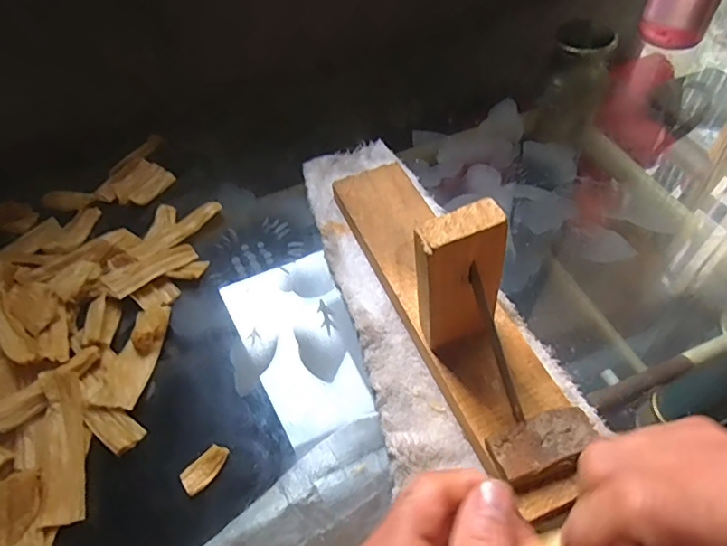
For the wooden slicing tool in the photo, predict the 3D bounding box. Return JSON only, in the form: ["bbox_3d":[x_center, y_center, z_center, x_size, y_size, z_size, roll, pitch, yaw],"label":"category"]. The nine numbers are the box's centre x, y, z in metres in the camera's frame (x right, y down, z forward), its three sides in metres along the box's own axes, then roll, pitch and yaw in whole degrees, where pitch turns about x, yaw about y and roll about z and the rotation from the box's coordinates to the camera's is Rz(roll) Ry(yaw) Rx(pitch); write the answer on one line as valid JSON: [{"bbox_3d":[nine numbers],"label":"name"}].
[{"bbox_3d":[0.056,-0.011,0.315,0.068,0.119,0.268,-20,52,-11],"label":"wooden slicing tool"}]

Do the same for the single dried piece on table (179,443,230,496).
[{"bbox_3d":[-0.093,0.116,0.307,0.016,0.007,0.030,33,61,26],"label":"single dried piece on table"}]

